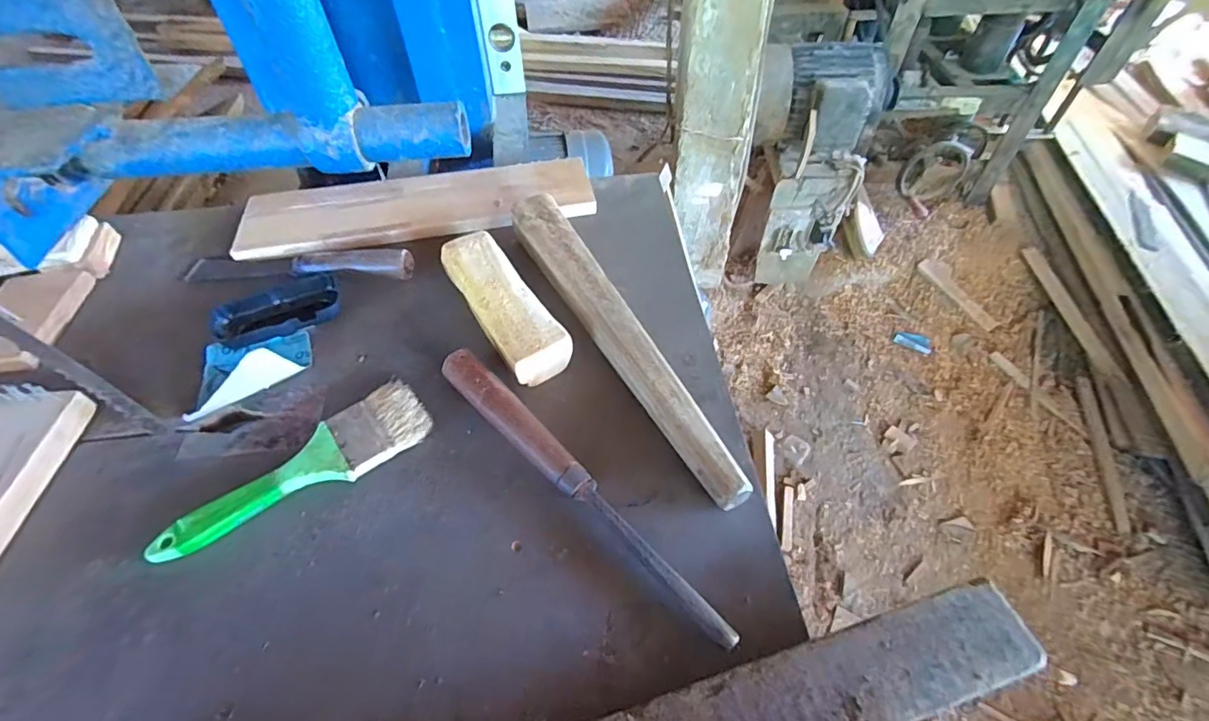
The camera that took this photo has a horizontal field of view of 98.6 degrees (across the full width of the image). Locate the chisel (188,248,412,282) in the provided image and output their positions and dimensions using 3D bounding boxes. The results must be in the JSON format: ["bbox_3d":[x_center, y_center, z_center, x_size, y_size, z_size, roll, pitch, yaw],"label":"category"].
[{"bbox_3d":[-0.320,-0.101,0.534,0.245,0.023,0.041,1,51,3],"label":"chisel"}]

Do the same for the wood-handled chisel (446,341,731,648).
[{"bbox_3d":[-0.023,0.088,0.382,0.026,0.024,0.292,-37,59,-25],"label":"wood-handled chisel"}]

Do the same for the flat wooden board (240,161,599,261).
[{"bbox_3d":[-0.212,-0.180,0.600,0.390,0.018,0.125,-6,51,-4],"label":"flat wooden board"}]

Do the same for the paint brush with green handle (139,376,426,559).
[{"bbox_3d":[-0.232,0.083,0.397,0.197,0.018,0.062,-31,56,-22],"label":"paint brush with green handle"}]

